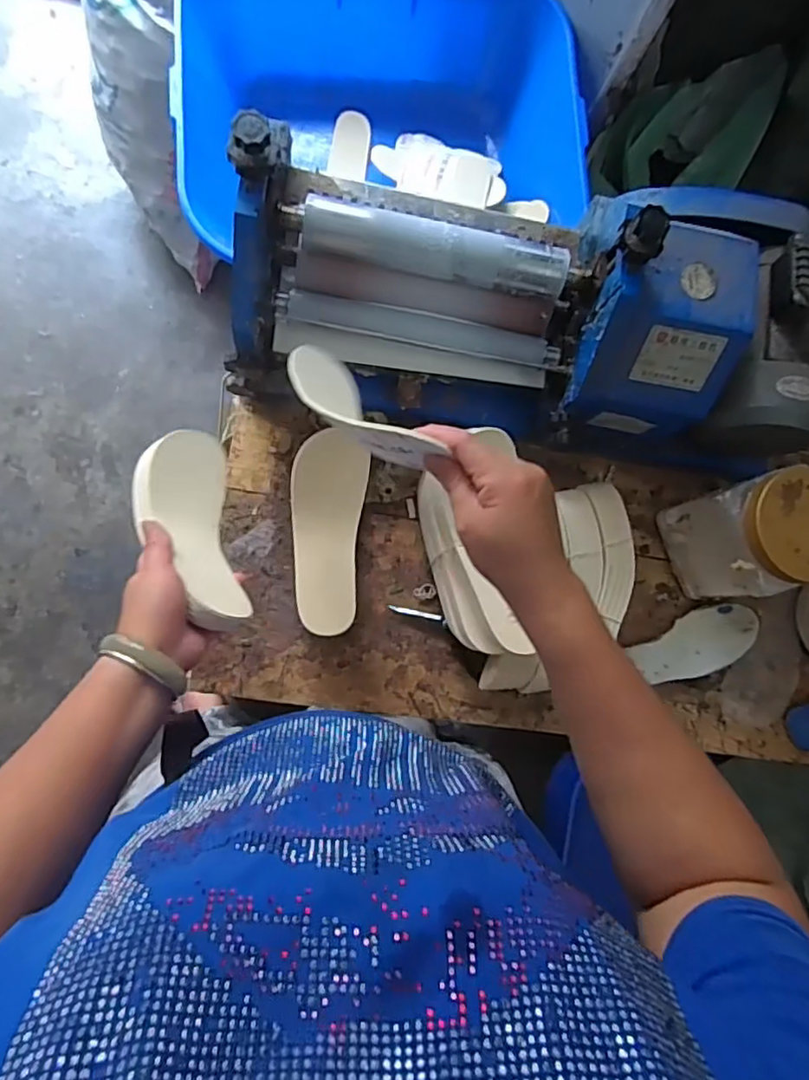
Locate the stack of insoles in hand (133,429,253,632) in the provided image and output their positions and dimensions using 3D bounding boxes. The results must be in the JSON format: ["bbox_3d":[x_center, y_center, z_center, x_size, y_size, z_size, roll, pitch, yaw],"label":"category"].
[{"bbox_3d":[-0.192,-0.010,0.564,0.078,0.060,0.225,-20,56,-7],"label":"stack of insoles in hand"}]

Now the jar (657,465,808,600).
[{"bbox_3d":[0.393,-0.005,0.701,0.117,0.160,0.115,-19,86,-6],"label":"jar"}]

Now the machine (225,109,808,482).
[{"bbox_3d":[0.161,-0.252,0.651,0.626,0.226,0.255,8,83,-4],"label":"machine"}]

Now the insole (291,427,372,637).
[{"bbox_3d":[-0.087,-0.011,0.679,0.081,0.043,0.216,6,83,-4],"label":"insole"}]

